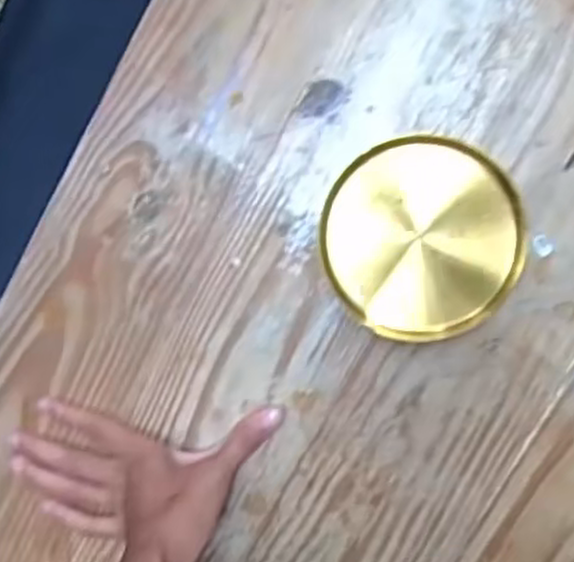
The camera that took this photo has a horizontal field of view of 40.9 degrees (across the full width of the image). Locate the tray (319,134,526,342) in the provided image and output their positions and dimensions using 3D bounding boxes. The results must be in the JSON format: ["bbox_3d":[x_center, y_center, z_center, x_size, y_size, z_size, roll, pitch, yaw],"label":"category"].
[{"bbox_3d":[0.094,-0.029,0.539,0.134,0.022,0.136,1,95,7],"label":"tray"}]

